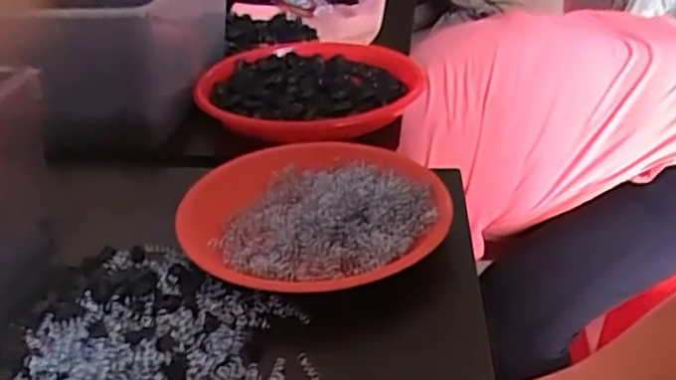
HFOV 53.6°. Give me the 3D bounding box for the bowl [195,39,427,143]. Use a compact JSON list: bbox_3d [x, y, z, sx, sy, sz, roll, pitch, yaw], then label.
[{"bbox_3d":[-0.028,-0.122,0.757,0.236,0.052,0.280,4,31,11],"label":"bowl"}]

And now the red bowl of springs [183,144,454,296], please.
[{"bbox_3d":[-0.018,0.020,0.499,0.185,0.049,0.187,4,27,-2],"label":"red bowl of springs"}]

